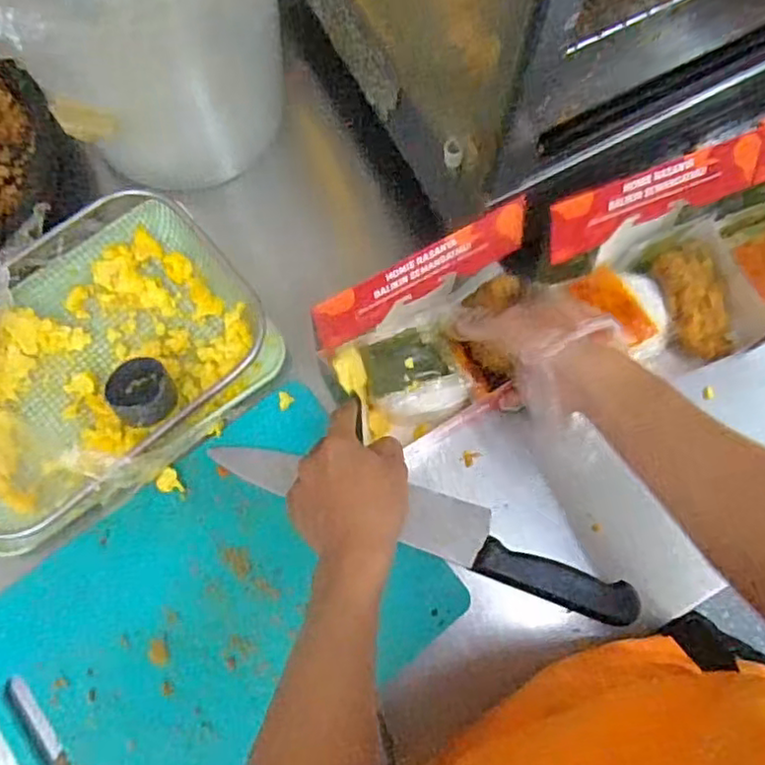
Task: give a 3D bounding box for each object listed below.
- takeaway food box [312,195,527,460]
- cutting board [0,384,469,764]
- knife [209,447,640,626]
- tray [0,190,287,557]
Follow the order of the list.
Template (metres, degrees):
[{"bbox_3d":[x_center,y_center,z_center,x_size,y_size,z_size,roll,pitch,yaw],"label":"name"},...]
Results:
[{"bbox_3d":[0.049,-0.028,0.532,0.167,0.153,0.100,-29,75,-7],"label":"takeaway food box"},{"bbox_3d":[-0.140,0.193,0.542,0.348,0.014,0.244,-38,76,-9],"label":"cutting board"},{"bbox_3d":[0.032,0.113,0.560,0.361,0.022,0.050,20,75,7],"label":"knife"},{"bbox_3d":[-0.262,-0.020,0.580,0.312,0.051,0.232,-43,77,-10],"label":"tray"}]

